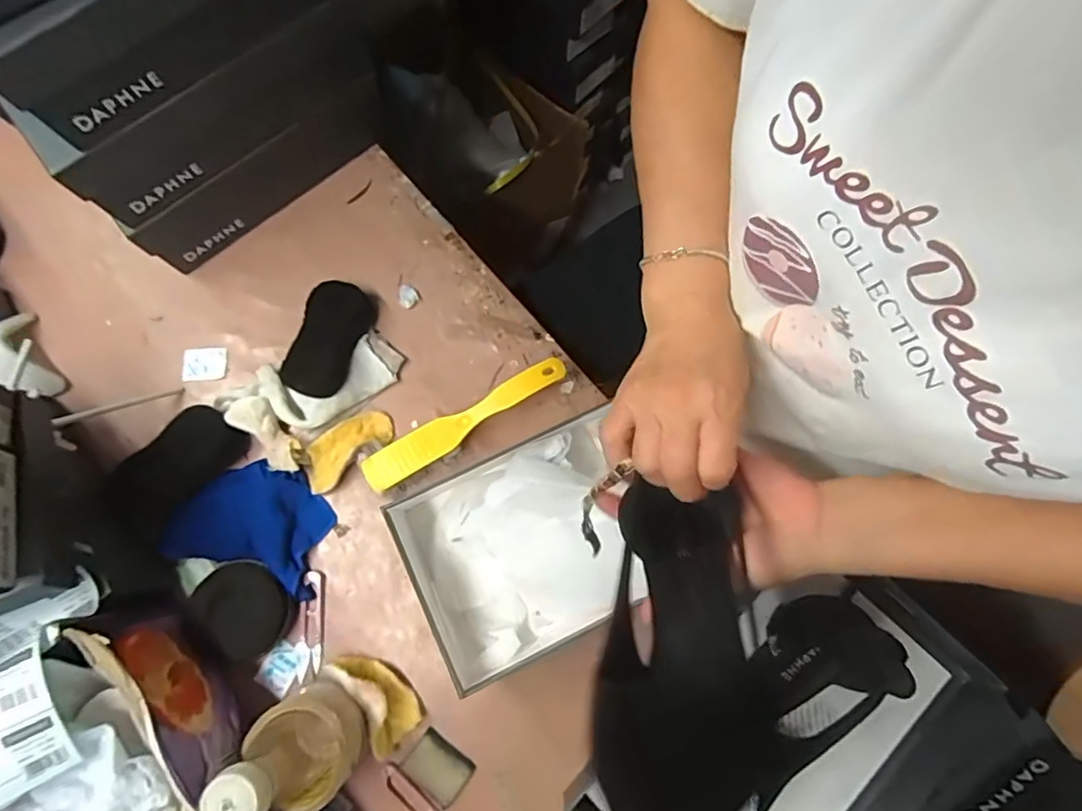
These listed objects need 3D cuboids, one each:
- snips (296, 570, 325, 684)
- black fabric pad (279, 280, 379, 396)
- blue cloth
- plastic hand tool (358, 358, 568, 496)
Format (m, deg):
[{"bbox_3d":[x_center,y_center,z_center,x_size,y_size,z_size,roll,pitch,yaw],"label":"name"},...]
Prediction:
[{"bbox_3d":[-0.227,0.216,0.560,0.026,0.008,0.101,-1,77,-1],"label":"snips"},{"bbox_3d":[-0.226,-0.071,0.611,0.063,0.011,0.128,25,76,-21],"label":"black fabric pad"},{"bbox_3d":[-0.283,0.115,0.569,0.139,0.030,0.108,18,78,4],"label":"blue cloth"},{"bbox_3d":[-0.075,0.019,0.586,0.222,0.038,0.038,-28,79,-6],"label":"plastic hand tool"}]

